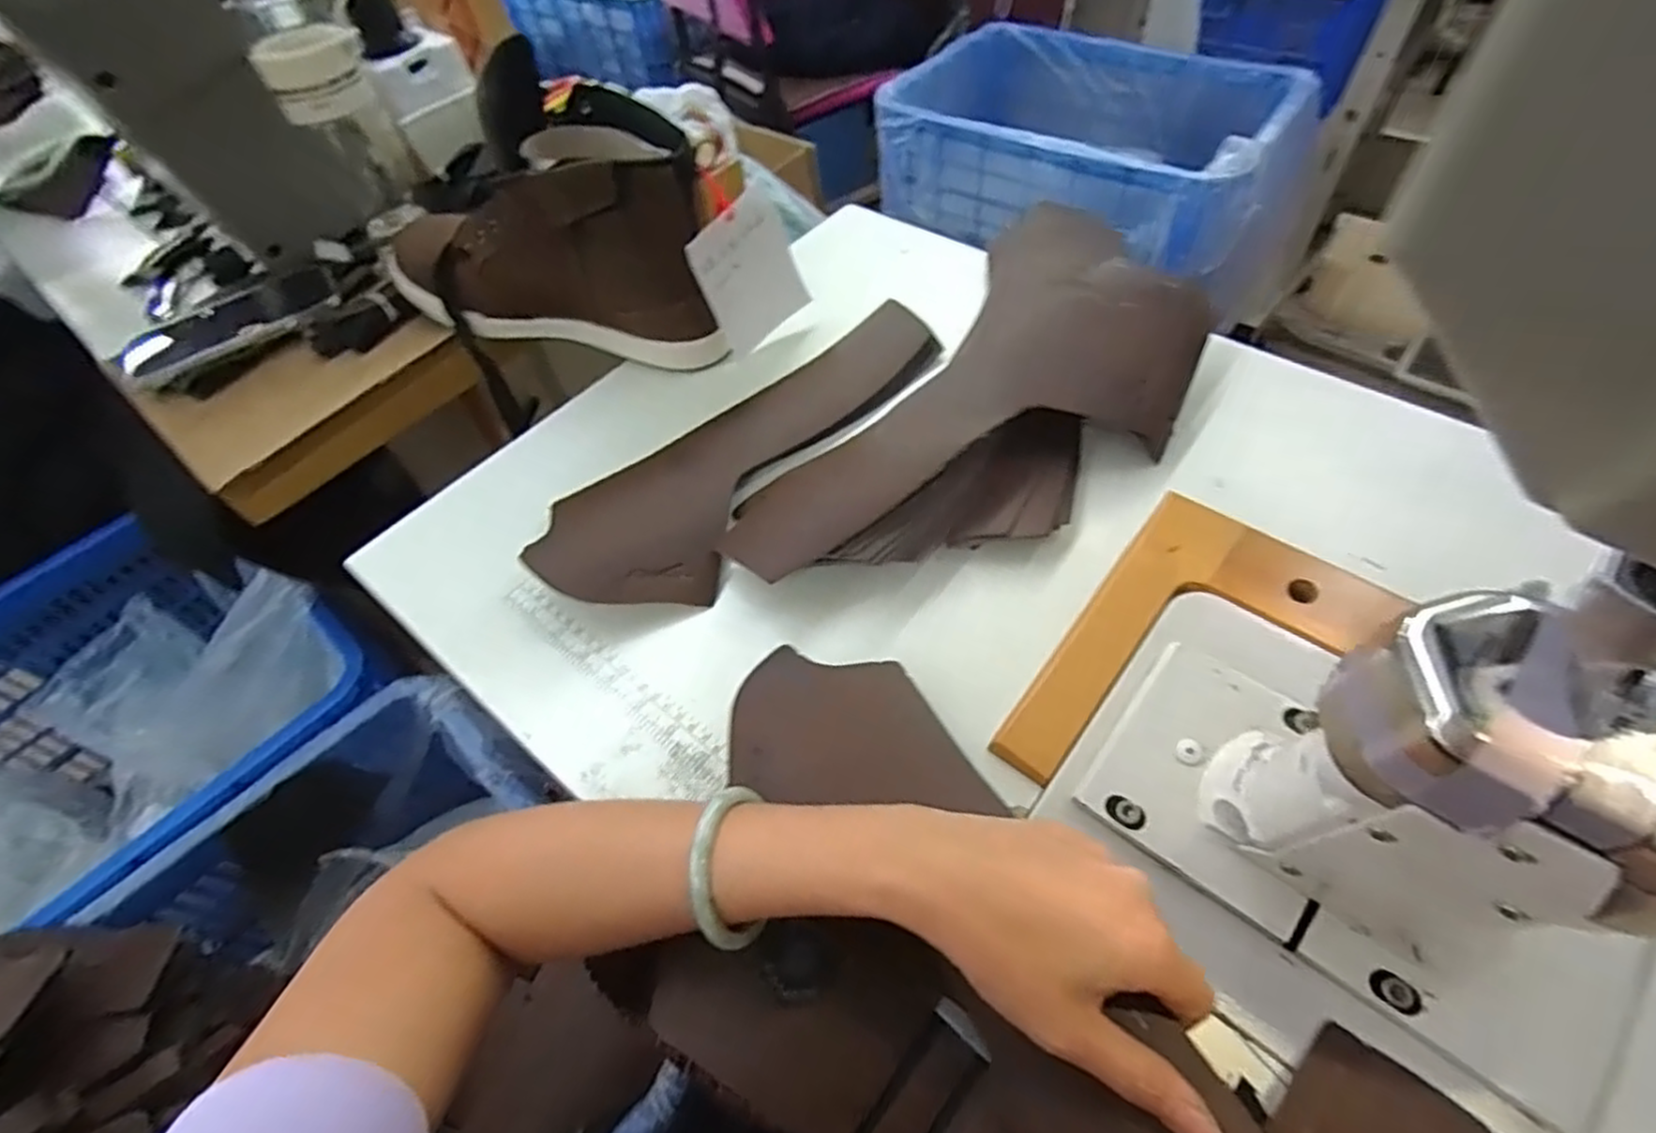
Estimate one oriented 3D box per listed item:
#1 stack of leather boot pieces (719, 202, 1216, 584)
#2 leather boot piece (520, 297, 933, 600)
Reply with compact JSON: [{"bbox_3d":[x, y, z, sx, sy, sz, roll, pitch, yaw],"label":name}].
[{"bbox_3d":[0.105,-0.096,0.462,0.167,0.068,0.344,36,73,28],"label":"stack of leather boot pieces"},{"bbox_3d":[-0.042,-0.083,0.498,0.099,0.026,0.328,35,65,28],"label":"leather boot piece"}]

